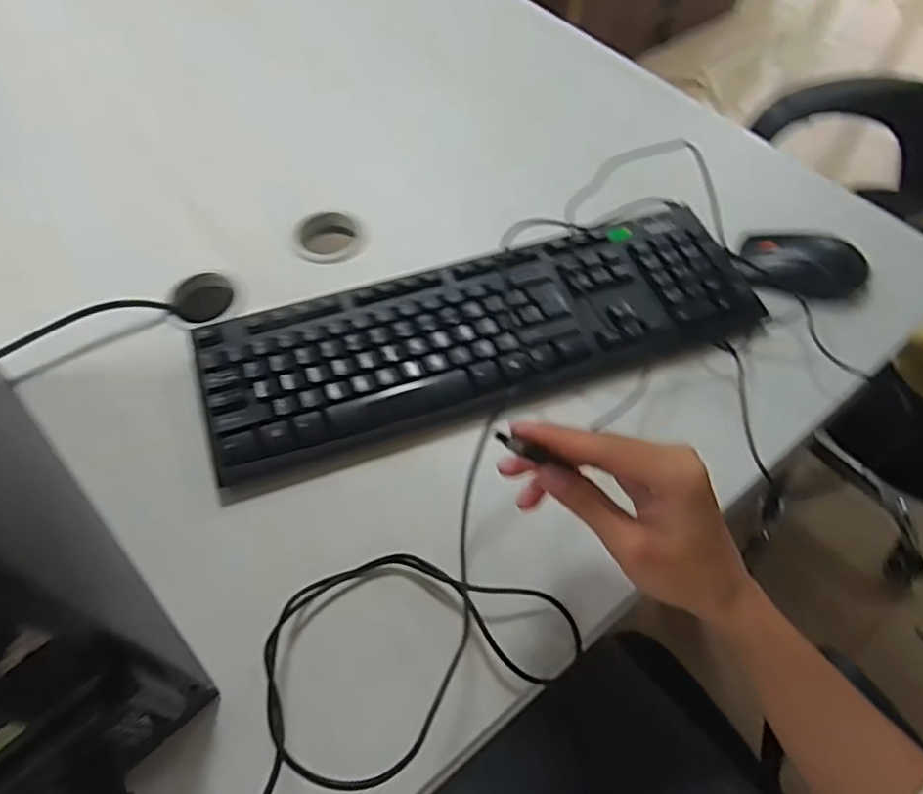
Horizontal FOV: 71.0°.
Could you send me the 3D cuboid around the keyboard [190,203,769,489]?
[{"bbox_3d":[0.019,-0.053,0.514,0.438,0.035,0.140,-17,60,-13],"label":"keyboard"}]

